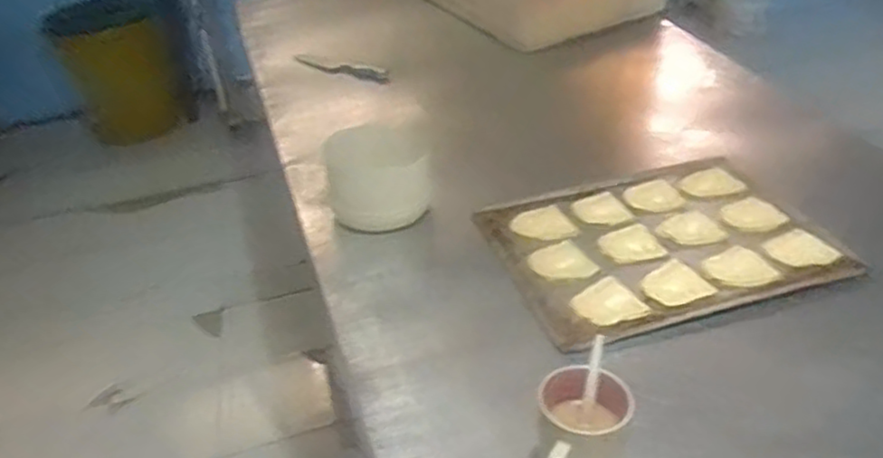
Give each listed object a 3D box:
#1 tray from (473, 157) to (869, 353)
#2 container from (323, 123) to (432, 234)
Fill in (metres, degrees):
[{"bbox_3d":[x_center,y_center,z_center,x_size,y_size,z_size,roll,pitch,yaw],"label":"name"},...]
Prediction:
[{"bbox_3d":[0.310,0.013,1.023,0.458,0.020,0.314,-16,39,-14],"label":"tray"},{"bbox_3d":[-0.097,-0.080,1.101,0.155,0.123,0.127,-5,37,-3],"label":"container"}]

